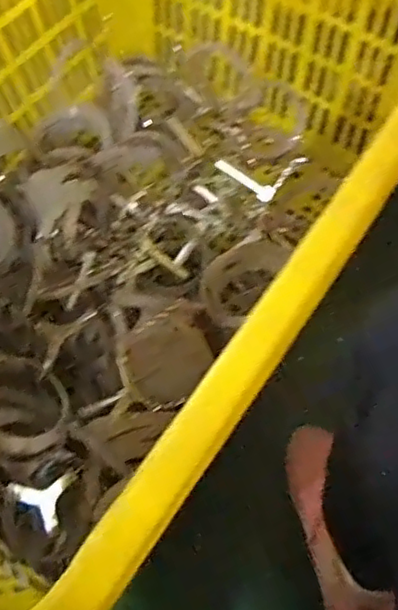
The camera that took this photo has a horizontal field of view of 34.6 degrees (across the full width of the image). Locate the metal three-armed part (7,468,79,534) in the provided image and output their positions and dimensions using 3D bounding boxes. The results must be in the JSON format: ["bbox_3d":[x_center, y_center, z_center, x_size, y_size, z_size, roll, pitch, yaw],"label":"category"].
[{"bbox_3d":[-0.155,0.193,0.666,0.062,0.015,0.058,48,57,-2],"label":"metal three-armed part"}]

